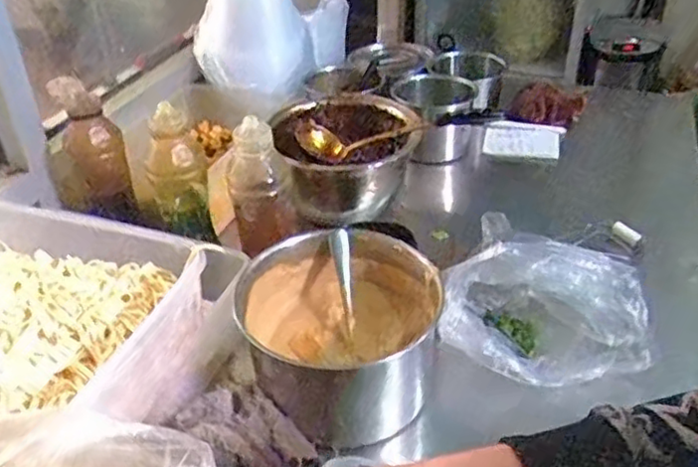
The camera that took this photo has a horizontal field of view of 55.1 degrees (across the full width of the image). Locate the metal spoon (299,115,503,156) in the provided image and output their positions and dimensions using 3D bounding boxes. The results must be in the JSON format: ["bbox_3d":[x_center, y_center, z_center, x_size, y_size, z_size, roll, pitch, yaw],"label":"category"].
[{"bbox_3d":[0.019,-0.133,0.936,0.179,0.035,0.047,0,36,2],"label":"metal spoon"}]

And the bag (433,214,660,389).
[{"bbox_3d":[0.204,0.071,0.684,0.214,0.132,0.113,9,37,14],"label":"bag"}]

